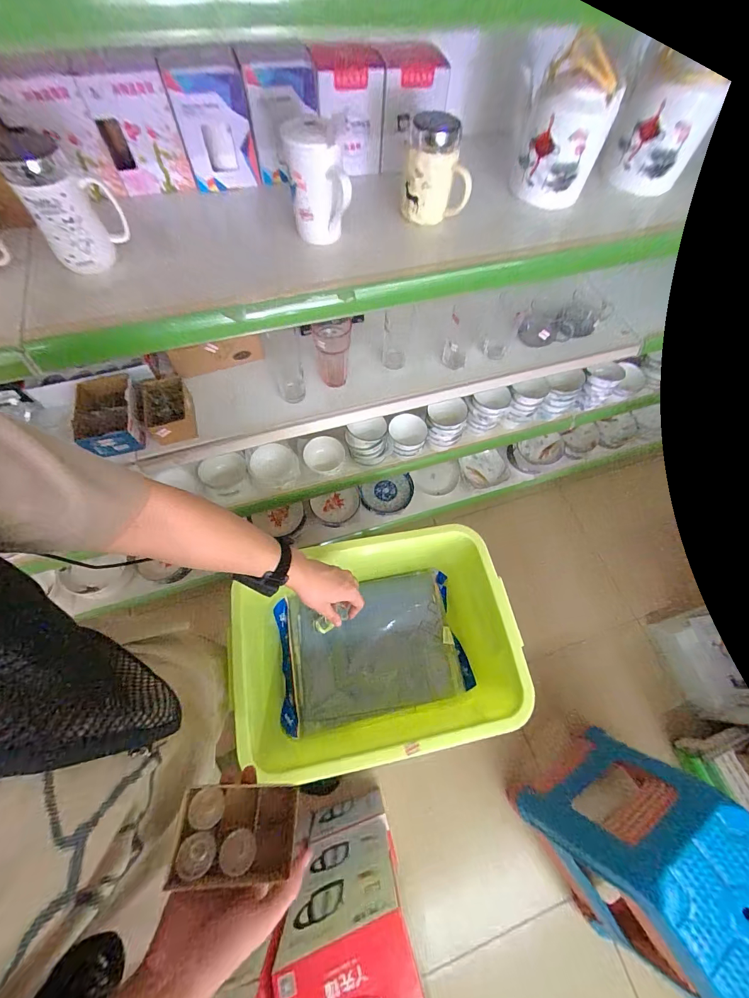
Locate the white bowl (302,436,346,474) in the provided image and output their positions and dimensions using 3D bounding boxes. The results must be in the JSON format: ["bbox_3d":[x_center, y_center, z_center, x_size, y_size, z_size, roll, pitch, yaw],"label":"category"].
[{"bbox_3d":[-0.138,-0.124,1.054,0.110,0.046,0.105,1,65,-2],"label":"white bowl"}]

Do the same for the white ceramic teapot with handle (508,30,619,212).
[{"bbox_3d":[0.313,-0.599,0.610,0.125,0.162,0.114,22,66,7],"label":"white ceramic teapot with handle"}]

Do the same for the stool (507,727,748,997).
[{"bbox_3d":[0.664,0.880,0.919,0.339,0.533,0.335,-27,70,-14],"label":"stool"}]

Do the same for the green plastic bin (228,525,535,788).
[{"bbox_3d":[0.013,0.300,0.794,0.581,0.275,0.359,-11,66,-8],"label":"green plastic bin"}]

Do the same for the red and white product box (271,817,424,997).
[{"bbox_3d":[-0.040,0.825,0.710,0.200,0.401,0.169,-15,67,-9],"label":"red and white product box"}]

